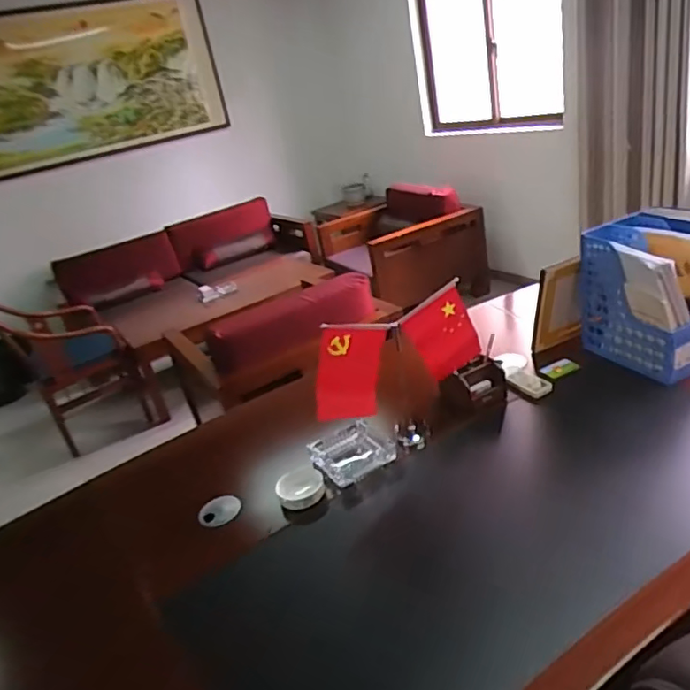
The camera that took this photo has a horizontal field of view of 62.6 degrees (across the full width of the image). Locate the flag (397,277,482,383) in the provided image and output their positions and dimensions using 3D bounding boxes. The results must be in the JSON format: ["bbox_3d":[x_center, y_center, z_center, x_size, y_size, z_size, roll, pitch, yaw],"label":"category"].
[{"bbox_3d":[0.212,-0.024,1.235,0.196,0.197,0.047,-18,34,-27],"label":"flag"}]

